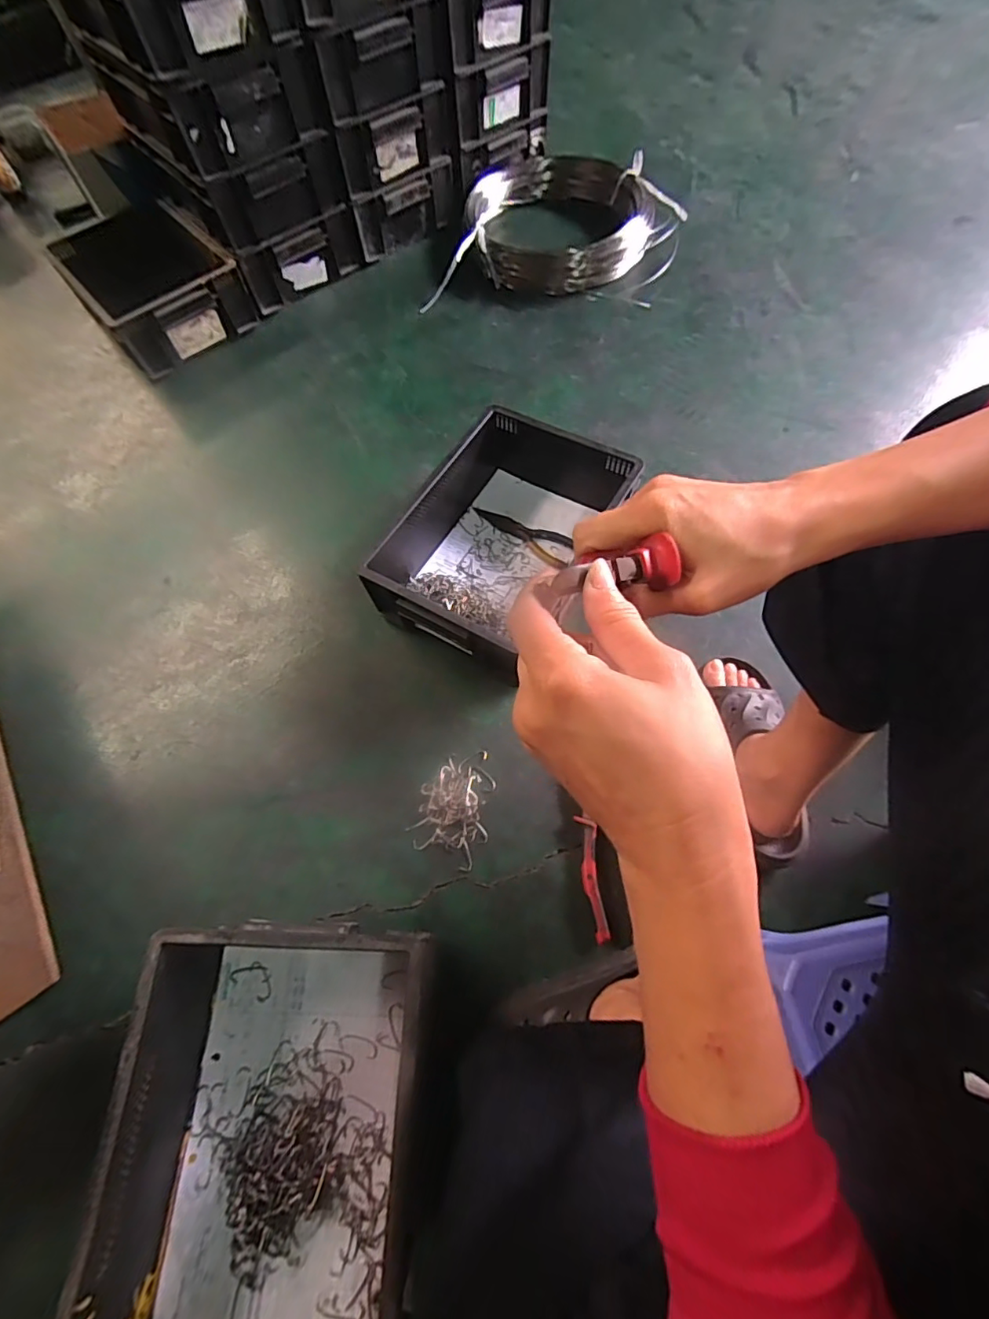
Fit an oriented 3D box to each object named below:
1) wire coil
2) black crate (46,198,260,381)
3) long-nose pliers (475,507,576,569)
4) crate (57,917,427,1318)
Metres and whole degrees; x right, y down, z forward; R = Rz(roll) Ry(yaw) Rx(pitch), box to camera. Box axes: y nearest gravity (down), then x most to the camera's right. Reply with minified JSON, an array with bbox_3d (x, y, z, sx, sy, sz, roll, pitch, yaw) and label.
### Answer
[{"bbox_3d":[0.139,-0.872,1.073,0.451,0.068,0.429,10,66,7],"label":"wire coil"},{"bbox_3d":[-0.652,-0.721,1.028,0.250,0.120,0.332,-37,69,-14],"label":"black crate"},{"bbox_3d":[0.044,-0.193,0.797,0.170,0.010,0.045,34,71,16],"label":"long-nose pliers"},{"bbox_3d":[-0.189,0.421,0.466,0.243,0.136,0.330,1,65,2],"label":"crate"}]

